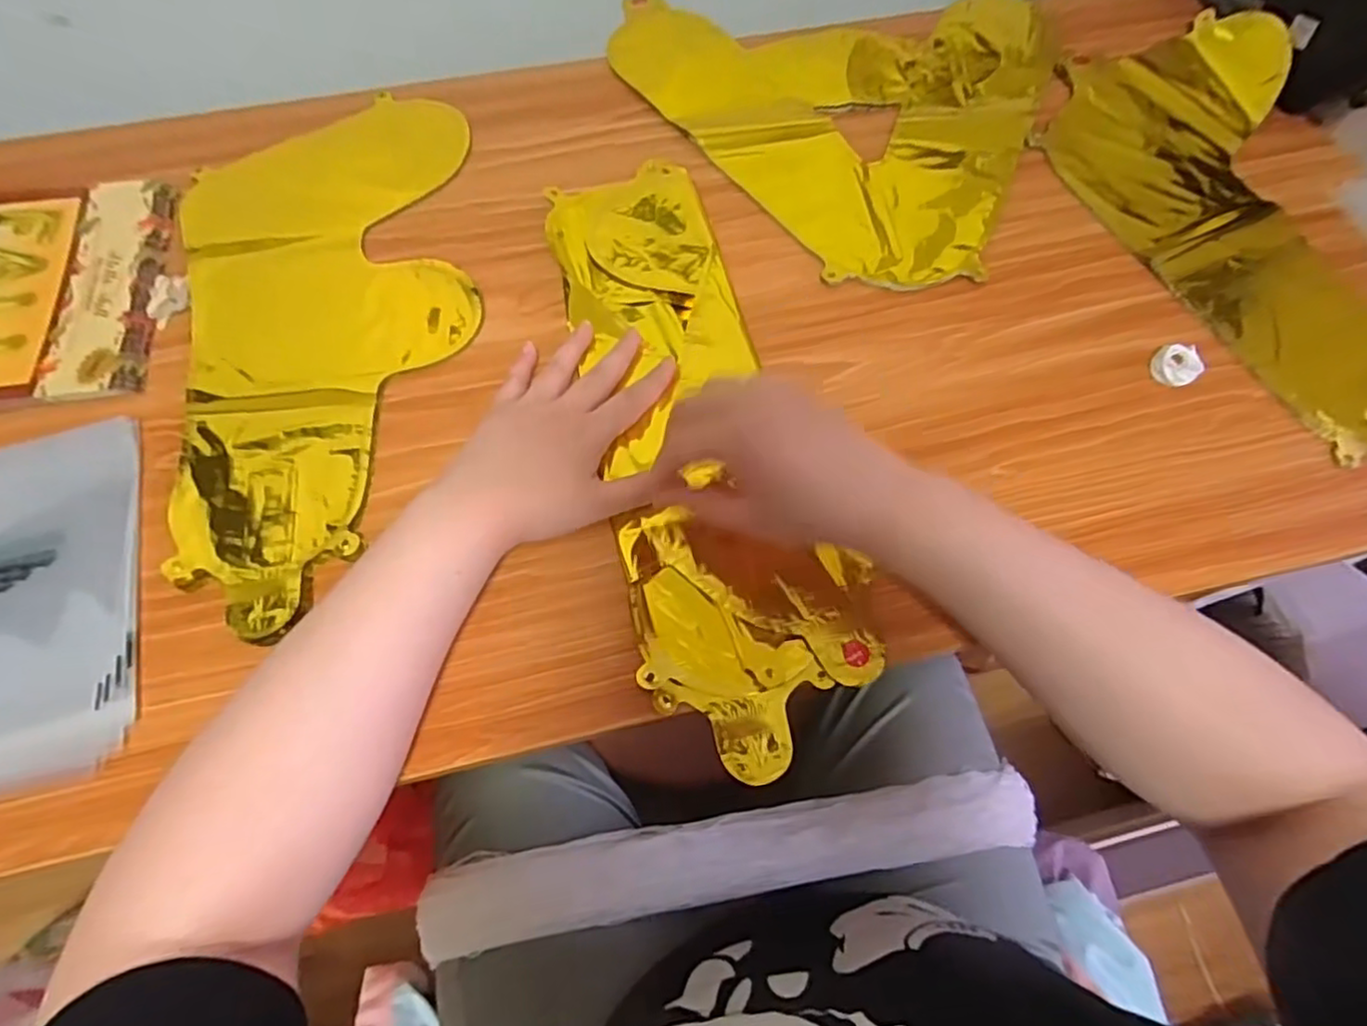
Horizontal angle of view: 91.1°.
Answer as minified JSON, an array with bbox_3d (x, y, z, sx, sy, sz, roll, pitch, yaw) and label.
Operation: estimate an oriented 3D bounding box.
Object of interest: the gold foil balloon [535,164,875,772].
[{"bbox_3d":[0.010,-0.061,0.436,0.133,0.015,0.425,-11,69,-5],"label":"gold foil balloon"}]

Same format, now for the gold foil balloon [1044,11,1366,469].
[{"bbox_3d":[0.436,-0.224,0.502,0.202,0.043,0.378,-22,69,-10],"label":"gold foil balloon"}]

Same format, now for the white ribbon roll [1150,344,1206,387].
[{"bbox_3d":[0.332,-0.100,0.452,0.031,0.010,0.029,0,67,-1],"label":"white ribbon roll"}]

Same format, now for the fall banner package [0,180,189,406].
[{"bbox_3d":[-0.449,-0.155,0.467,0.174,0.012,0.186,-9,67,-4],"label":"fall banner package"}]

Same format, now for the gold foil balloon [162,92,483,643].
[{"bbox_3d":[-0.241,-0.132,0.460,0.197,0.011,0.403,-13,68,-6],"label":"gold foil balloon"}]

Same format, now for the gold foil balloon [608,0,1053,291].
[{"bbox_3d":[0.155,-0.366,0.570,0.325,0.017,0.374,-36,72,-15],"label":"gold foil balloon"}]

